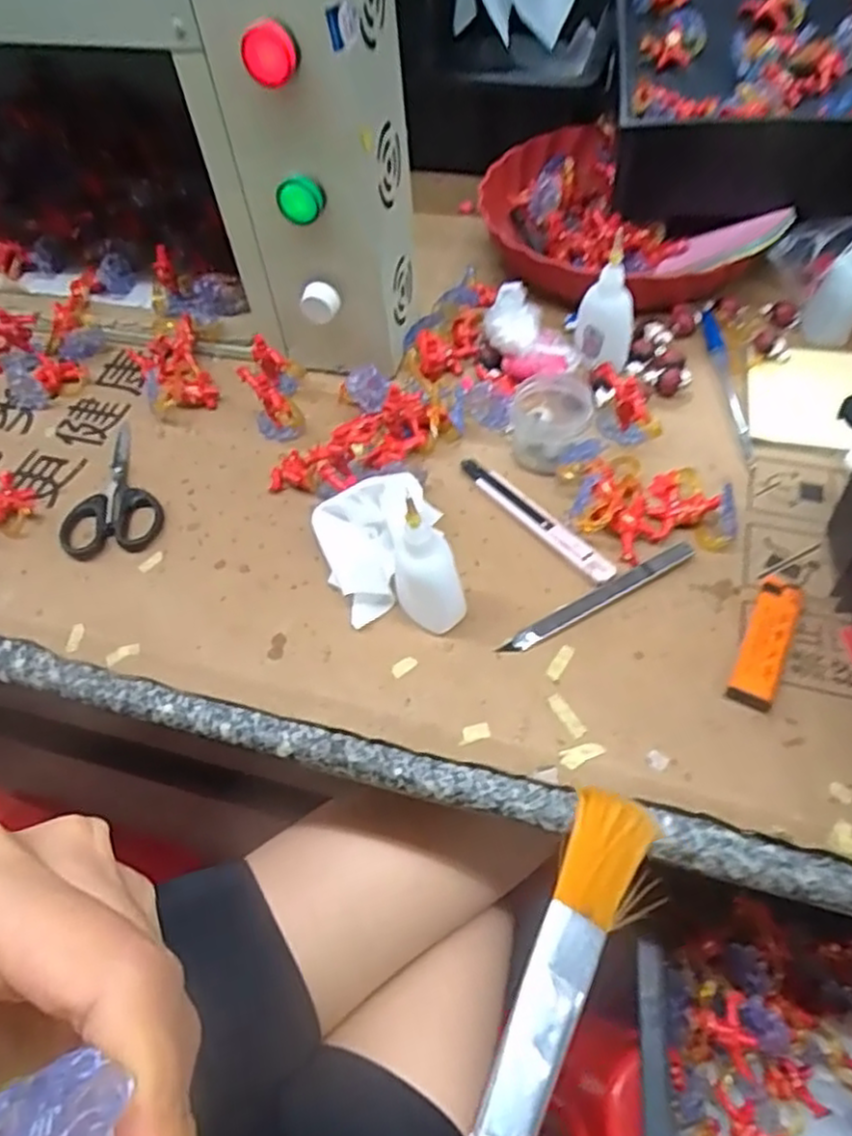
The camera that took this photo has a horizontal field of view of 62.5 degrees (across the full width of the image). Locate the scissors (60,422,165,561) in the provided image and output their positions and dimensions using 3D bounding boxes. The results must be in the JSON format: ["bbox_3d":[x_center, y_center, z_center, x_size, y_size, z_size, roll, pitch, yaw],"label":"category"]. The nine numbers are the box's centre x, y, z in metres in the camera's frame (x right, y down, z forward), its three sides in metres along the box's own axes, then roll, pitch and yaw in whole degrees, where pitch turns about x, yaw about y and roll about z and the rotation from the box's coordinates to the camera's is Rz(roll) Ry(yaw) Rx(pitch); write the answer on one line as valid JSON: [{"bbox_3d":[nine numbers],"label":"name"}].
[{"bbox_3d":[-0.225,-0.053,0.490,0.064,0.008,0.125,-24,57,-13],"label":"scissors"}]

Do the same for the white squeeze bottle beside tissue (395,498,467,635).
[{"bbox_3d":[0.000,-0.002,0.383,0.033,0.092,0.038,-12,55,-4],"label":"white squeeze bottle beside tissue"}]

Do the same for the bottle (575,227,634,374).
[{"bbox_3d":[0.127,-0.183,0.493,0.038,0.084,0.028,9,56,10],"label":"bottle"}]

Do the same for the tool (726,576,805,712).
[{"bbox_3d":[0.186,0.039,0.383,0.023,0.014,0.083,23,59,19],"label":"tool"}]

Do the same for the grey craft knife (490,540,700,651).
[{"bbox_3d":[0.101,0.017,0.407,0.131,0.009,0.012,-26,57,-14],"label":"grey craft knife"}]

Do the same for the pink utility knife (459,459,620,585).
[{"bbox_3d":[0.067,-0.032,0.445,0.015,0.009,0.128,-33,59,-18],"label":"pink utility knife"}]

